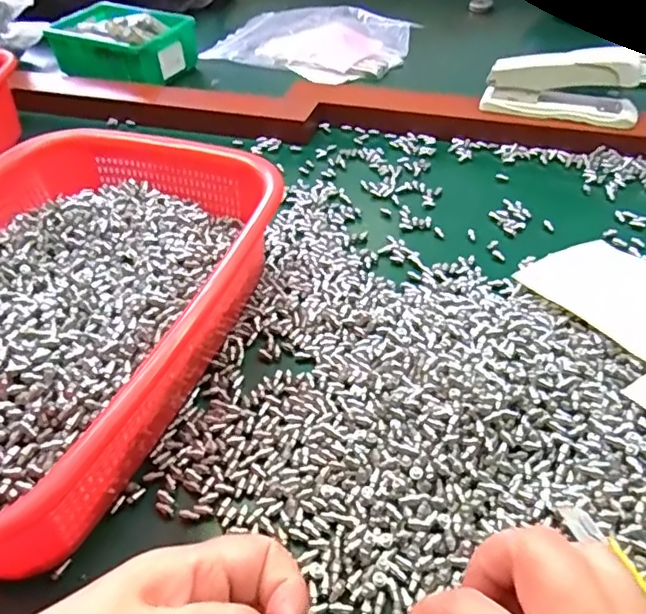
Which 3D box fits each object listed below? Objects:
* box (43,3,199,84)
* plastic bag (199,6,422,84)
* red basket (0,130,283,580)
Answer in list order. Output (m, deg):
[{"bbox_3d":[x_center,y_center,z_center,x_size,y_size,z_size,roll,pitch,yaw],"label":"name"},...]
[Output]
[{"bbox_3d":[-0.233,-0.307,0.663,0.154,0.043,0.109,26,52,27],"label":"box"},{"bbox_3d":[-0.016,-0.319,0.690,0.230,0.026,0.149,21,50,23],"label":"plastic bag"},{"bbox_3d":[-0.154,0.001,0.332,0.209,0.074,0.275,13,47,17],"label":"red basket"}]

